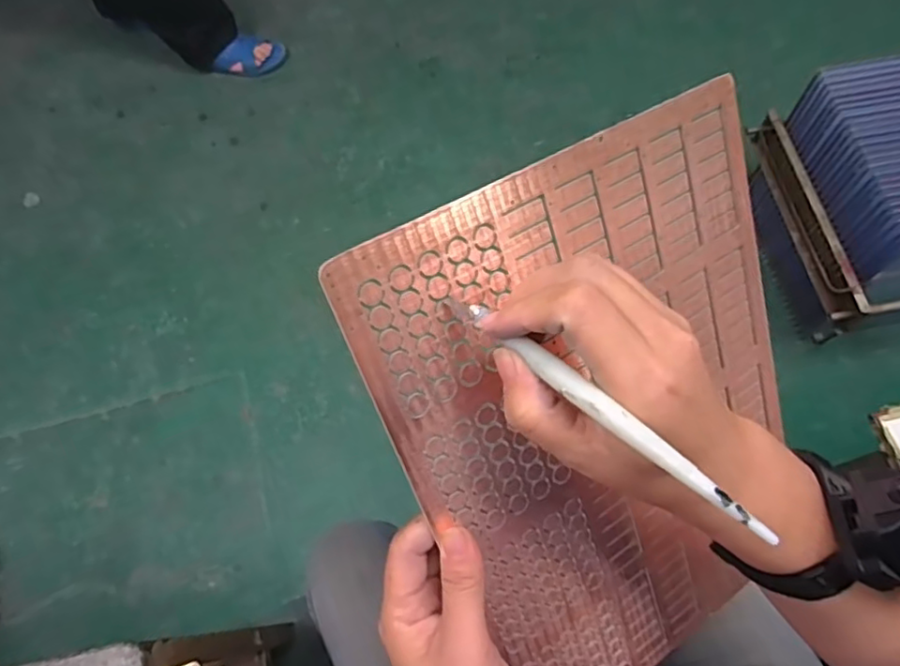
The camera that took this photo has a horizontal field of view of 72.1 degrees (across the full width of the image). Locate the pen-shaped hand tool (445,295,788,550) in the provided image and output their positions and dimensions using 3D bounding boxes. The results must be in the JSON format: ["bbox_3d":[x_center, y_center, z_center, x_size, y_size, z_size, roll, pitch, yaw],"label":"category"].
[{"bbox_3d":[0.049,0.023,0.233,0.008,0.013,0.147,-41,52,-13],"label":"pen-shaped hand tool"}]

